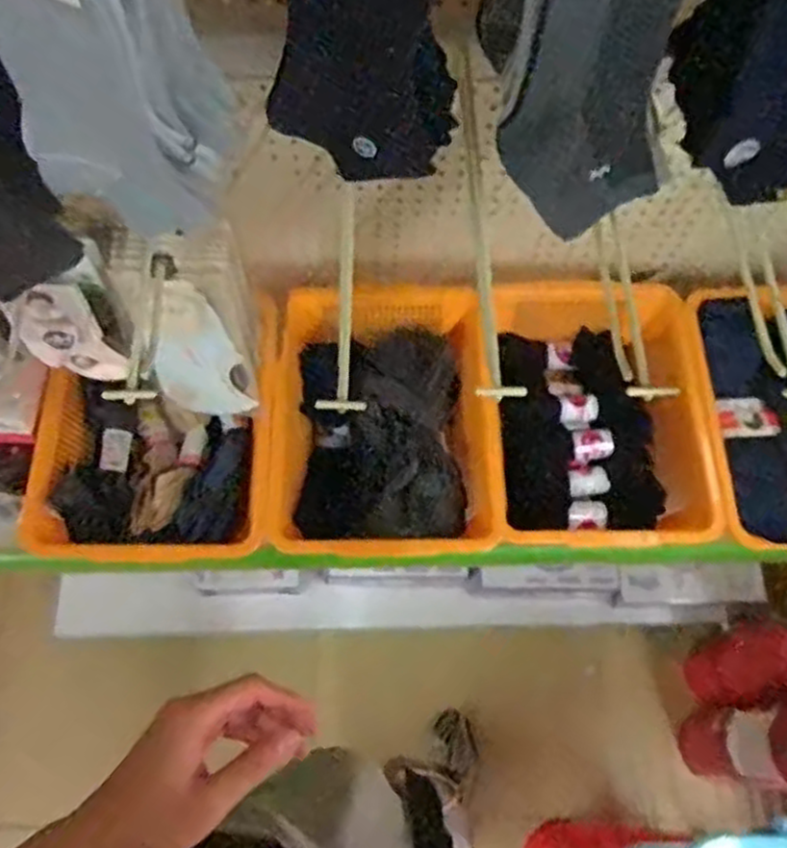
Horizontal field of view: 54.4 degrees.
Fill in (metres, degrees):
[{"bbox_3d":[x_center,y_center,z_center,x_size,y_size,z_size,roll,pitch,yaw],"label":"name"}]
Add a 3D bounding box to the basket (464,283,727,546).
[{"bbox_3d":[0.254,-0.011,1.042,0.303,0.123,0.371,-1,67,-3],"label":"basket"}]

